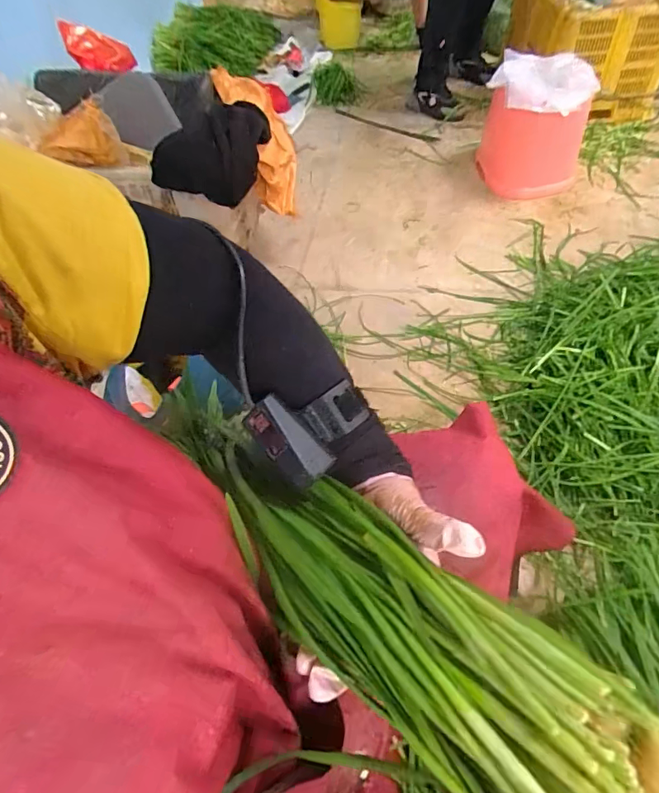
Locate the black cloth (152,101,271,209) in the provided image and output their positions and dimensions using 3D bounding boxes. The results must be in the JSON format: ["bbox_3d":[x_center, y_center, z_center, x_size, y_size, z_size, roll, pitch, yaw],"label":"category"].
[{"bbox_3d":[-0.297,-0.614,1.147,0.269,0.176,0.155,5,54,9],"label":"black cloth"}]

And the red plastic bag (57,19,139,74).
[{"bbox_3d":[-0.646,-0.976,1.293,0.168,0.112,0.085,-17,54,-7],"label":"red plastic bag"}]

